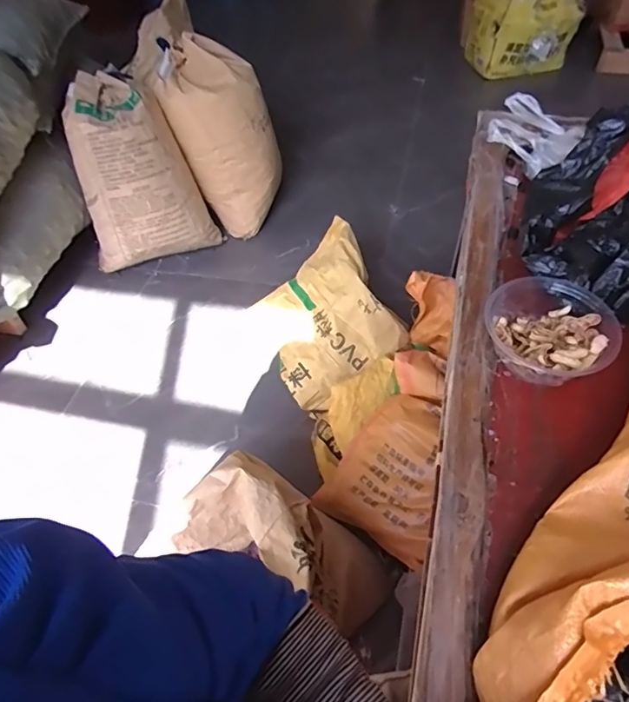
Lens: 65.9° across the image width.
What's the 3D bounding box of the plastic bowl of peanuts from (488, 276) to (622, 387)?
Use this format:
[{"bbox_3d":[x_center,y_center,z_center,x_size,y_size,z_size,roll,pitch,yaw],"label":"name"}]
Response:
[{"bbox_3d":[0.265,-0.025,0.553,0.132,0.062,0.130,-3,51,4],"label":"plastic bowl of peanuts"}]

